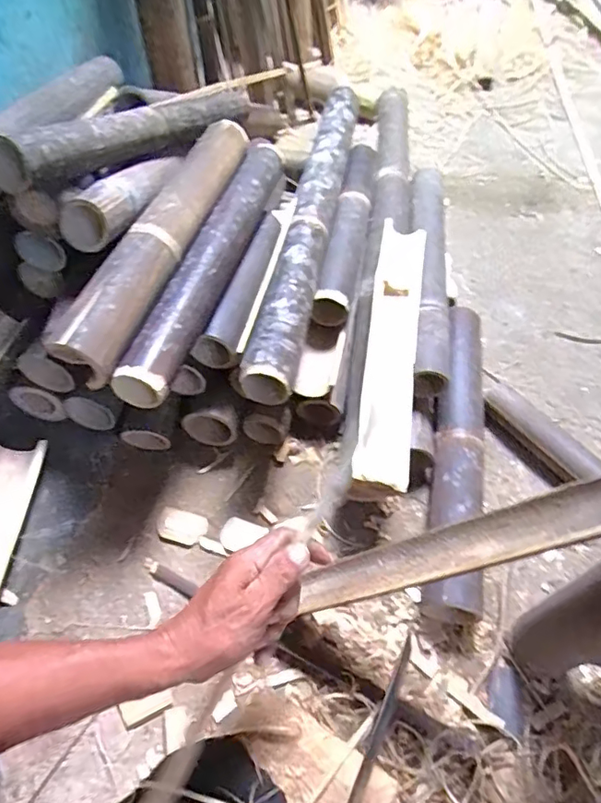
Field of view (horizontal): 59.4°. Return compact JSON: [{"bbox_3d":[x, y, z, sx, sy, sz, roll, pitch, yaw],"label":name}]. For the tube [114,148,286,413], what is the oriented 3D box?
[{"bbox_3d":[-0.110,-0.190,0.690,0.061,0.055,0.473,13,54,9],"label":"tube"}]

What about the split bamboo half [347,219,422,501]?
[{"bbox_3d":[0.122,-0.078,0.702,0.068,0.045,0.430,8,53,5],"label":"split bamboo half"}]

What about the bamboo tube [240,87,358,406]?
[{"bbox_3d":[0.019,-0.290,0.819,0.064,0.063,0.704,9,54,6],"label":"bamboo tube"}]

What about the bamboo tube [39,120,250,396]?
[{"bbox_3d":[-0.168,-0.217,0.660,0.079,0.057,0.484,13,54,9],"label":"bamboo tube"}]

